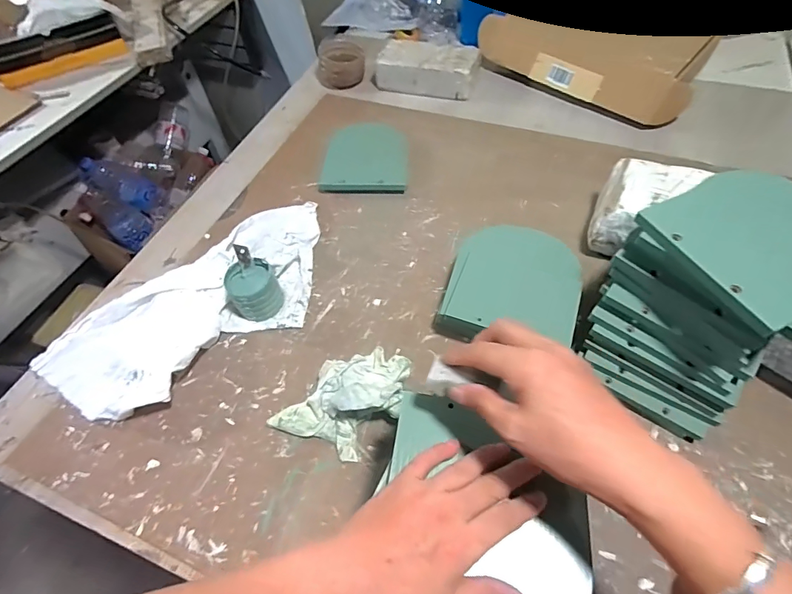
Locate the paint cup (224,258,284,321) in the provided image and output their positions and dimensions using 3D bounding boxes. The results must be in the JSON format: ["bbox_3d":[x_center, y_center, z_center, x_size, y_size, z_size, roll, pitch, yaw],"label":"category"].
[{"bbox_3d":[-0.193,-0.009,0.564,0.064,0.065,0.059,-1,55,2],"label":"paint cup"}]

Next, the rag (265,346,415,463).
[{"bbox_3d":[-0.059,0.110,0.473,0.134,0.073,0.118,20,58,16],"label":"rag"}]

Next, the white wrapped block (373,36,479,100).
[{"bbox_3d":[0.065,-0.485,0.880,0.211,0.079,0.096,11,56,10],"label":"white wrapped block"}]

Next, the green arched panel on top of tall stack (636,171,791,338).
[{"bbox_3d":[0.321,-0.052,0.367,0.128,0.012,0.141,-26,59,-4],"label":"green arched panel on top of tall stack"}]

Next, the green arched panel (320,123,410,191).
[{"bbox_3d":[-0.054,-0.234,0.697,0.144,0.108,0.012,0,11,3],"label":"green arched panel"}]

